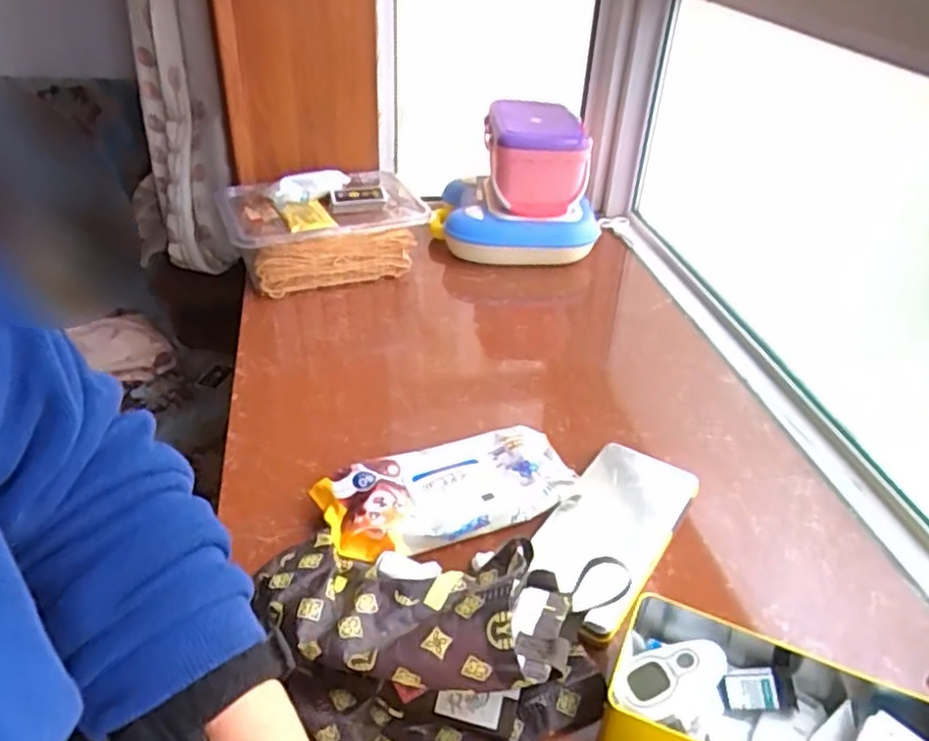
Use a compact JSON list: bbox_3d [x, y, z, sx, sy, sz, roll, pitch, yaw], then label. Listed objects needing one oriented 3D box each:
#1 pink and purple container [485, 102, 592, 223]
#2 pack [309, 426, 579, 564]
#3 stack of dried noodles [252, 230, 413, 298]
[{"bbox_3d":[0.131,-0.396,1.334,0.176,0.149,0.202,2,36,-2],"label":"pink and purple container"},{"bbox_3d":[-0.015,0.140,0.789,0.269,0.071,0.124,-13,37,-19],"label":"pack"},{"bbox_3d":[-0.215,-0.189,1.215,0.270,0.098,0.052,-9,37,-17],"label":"stack of dried noodles"}]

